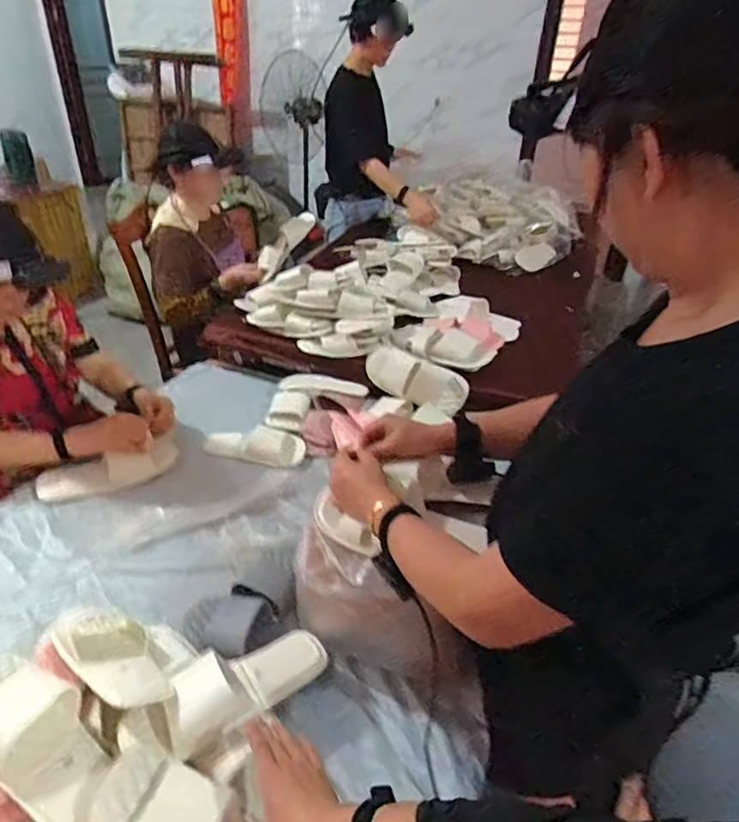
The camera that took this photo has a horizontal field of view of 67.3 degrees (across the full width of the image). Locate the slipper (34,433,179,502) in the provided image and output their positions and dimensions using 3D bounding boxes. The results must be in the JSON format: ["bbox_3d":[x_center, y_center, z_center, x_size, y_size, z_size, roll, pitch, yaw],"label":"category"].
[{"bbox_3d":[-0.529,0.120,1.134,0.269,0.043,0.098,-16,39,-27],"label":"slipper"}]

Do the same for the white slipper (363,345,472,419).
[{"bbox_3d":[0.112,-0.072,1.333,0.254,0.108,0.032,19,18,15],"label":"white slipper"}]

